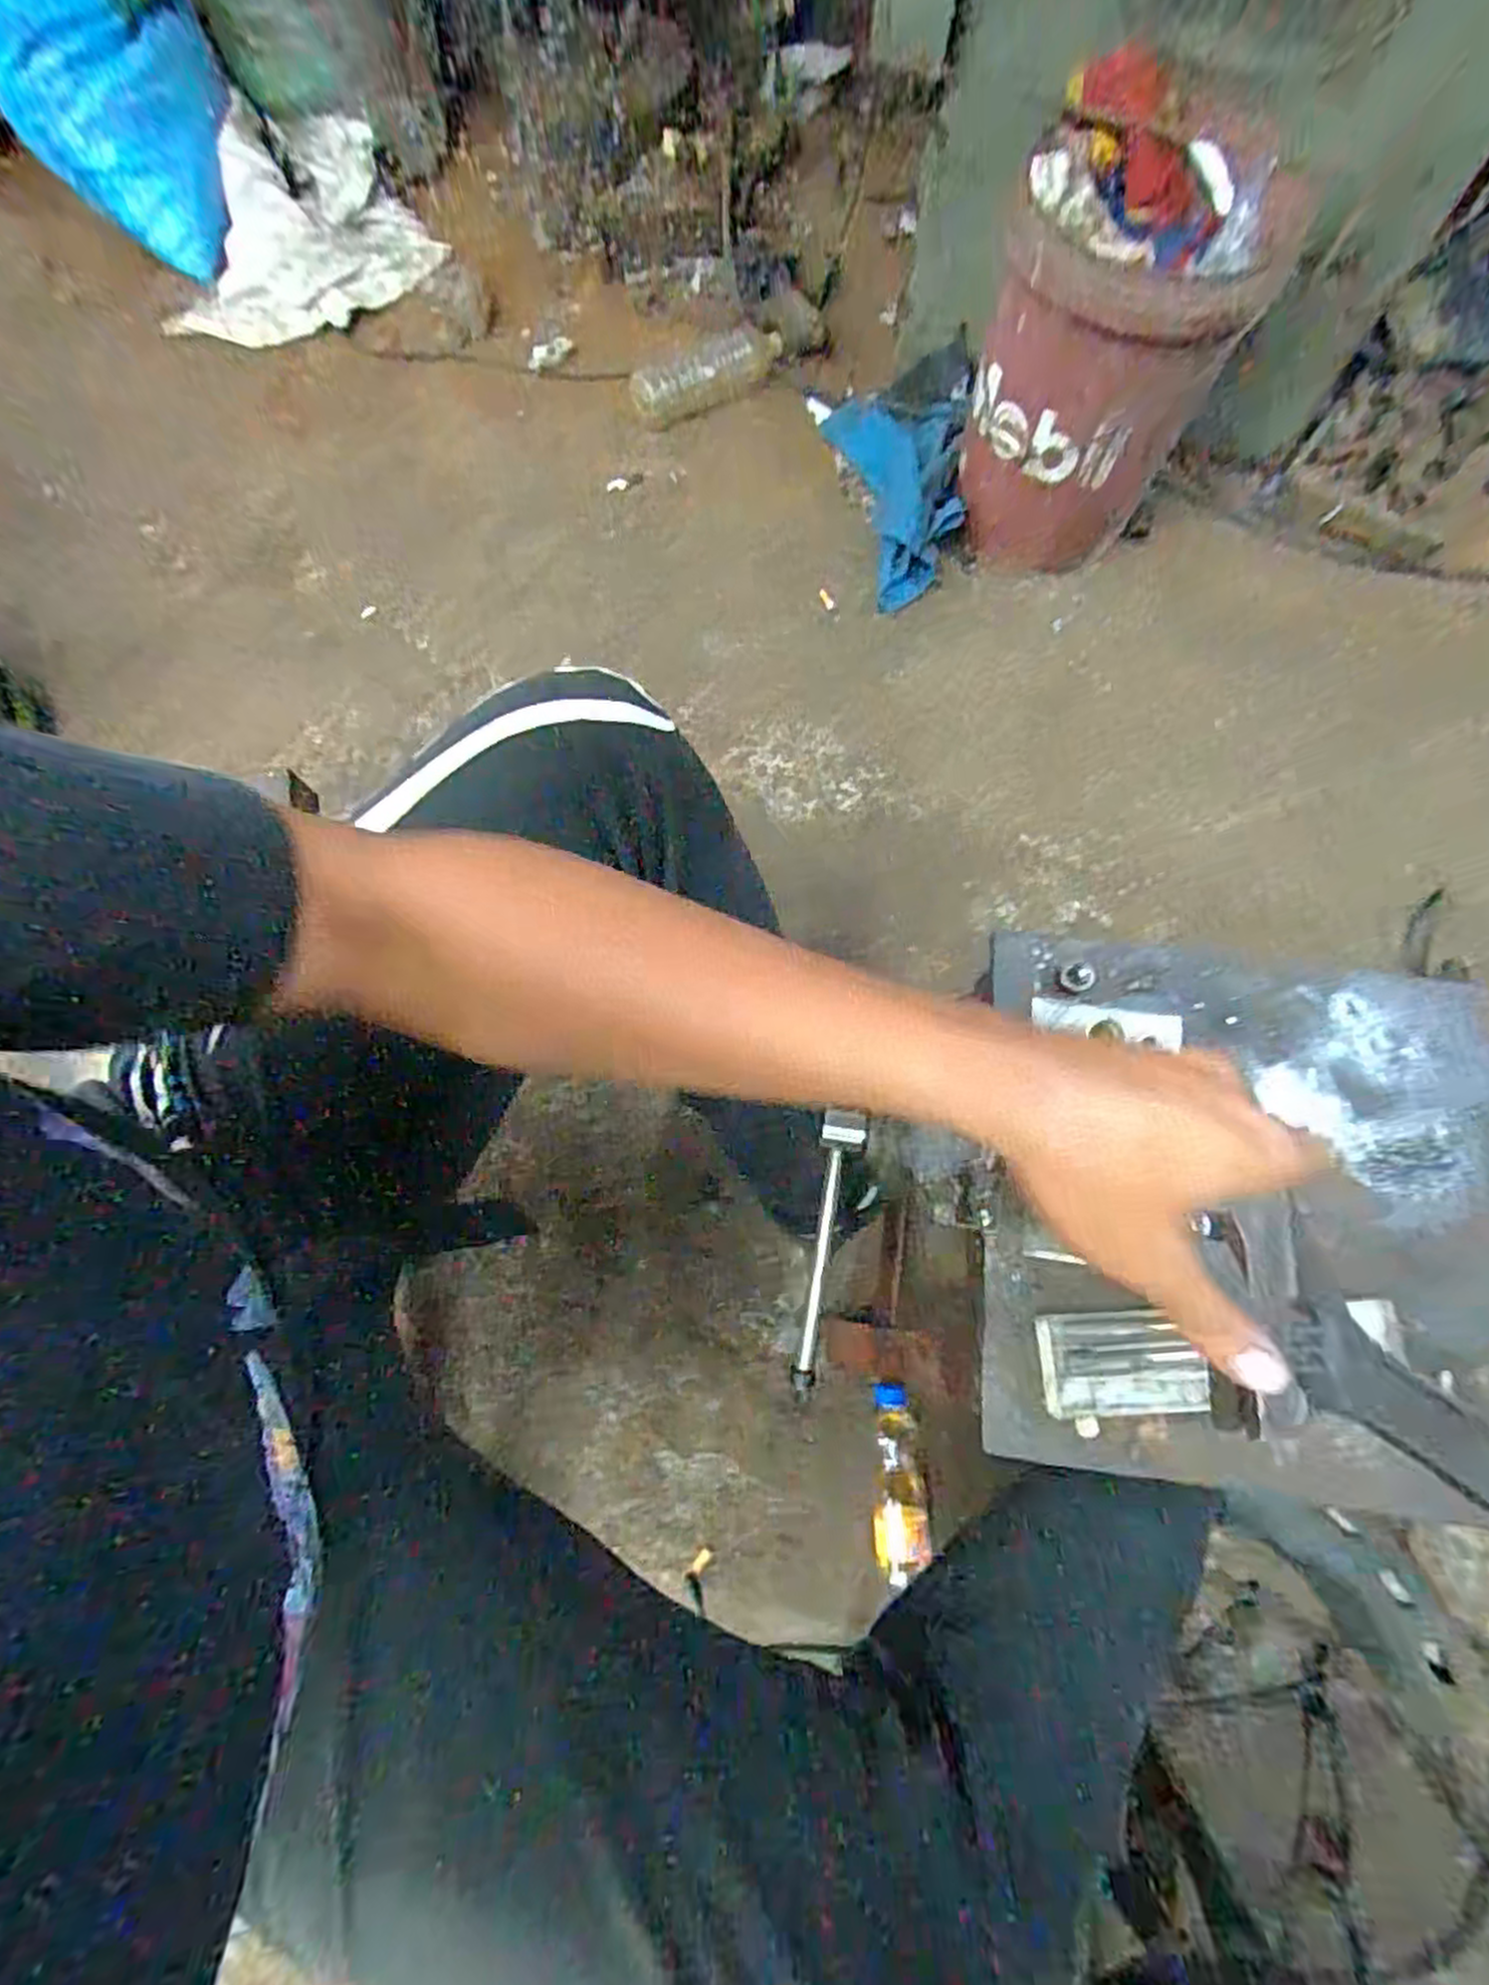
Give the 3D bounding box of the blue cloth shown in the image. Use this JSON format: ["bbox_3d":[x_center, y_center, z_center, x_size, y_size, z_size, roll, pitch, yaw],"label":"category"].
[{"bbox_3d":[0.227,-0.744,1.119,0.154,0.093,0.370,-10,73,-3],"label":"blue cloth"}]

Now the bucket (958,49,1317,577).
[{"bbox_3d":[0.453,-0.814,0.996,0.270,0.387,0.355,19,74,5],"label":"bucket"}]

